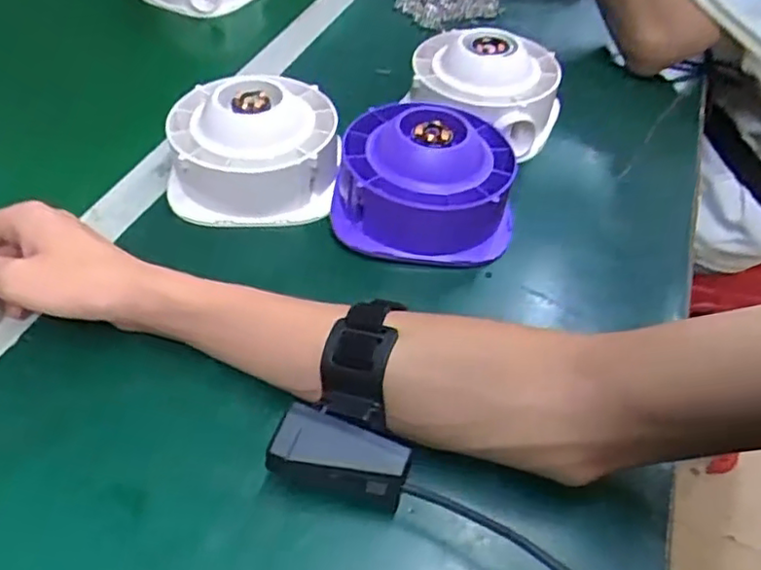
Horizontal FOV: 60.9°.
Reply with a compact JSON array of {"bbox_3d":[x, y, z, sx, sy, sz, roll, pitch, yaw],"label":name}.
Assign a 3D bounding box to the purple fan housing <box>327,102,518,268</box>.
[{"bbox_3d":[0.034,-0.084,0.490,0.134,0.071,0.127,6,47,2],"label":"purple fan housing"}]

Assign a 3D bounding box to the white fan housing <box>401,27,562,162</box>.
[{"bbox_3d":[0.091,-0.174,0.576,0.140,0.070,0.115,11,48,7],"label":"white fan housing"}]

